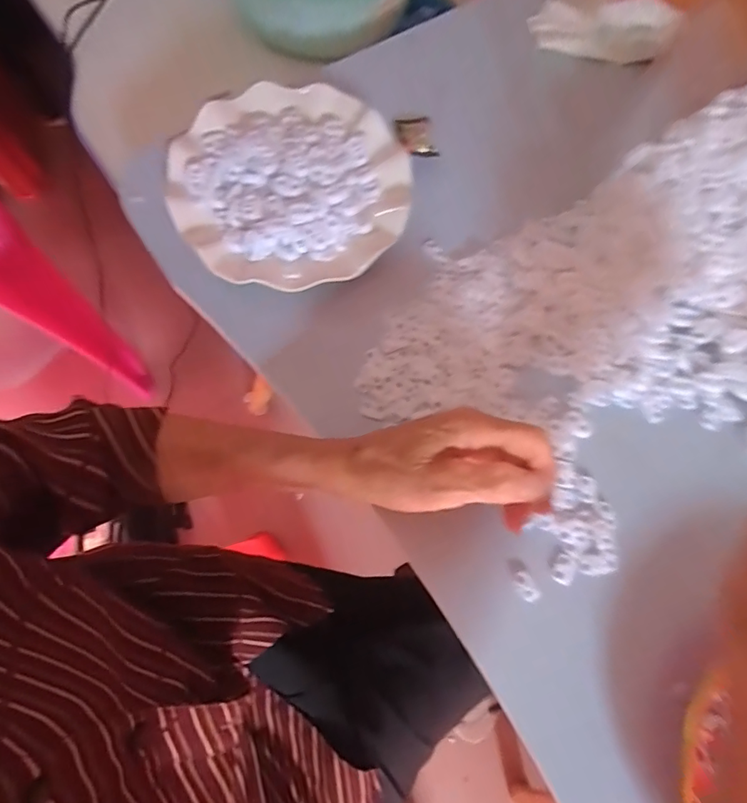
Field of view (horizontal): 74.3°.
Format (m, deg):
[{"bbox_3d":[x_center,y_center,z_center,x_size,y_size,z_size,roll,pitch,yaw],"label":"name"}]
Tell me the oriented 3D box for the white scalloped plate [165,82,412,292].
[{"bbox_3d":[-0.063,-0.171,0.381,0.176,0.029,0.182,0,71,-1],"label":"white scalloped plate"}]

